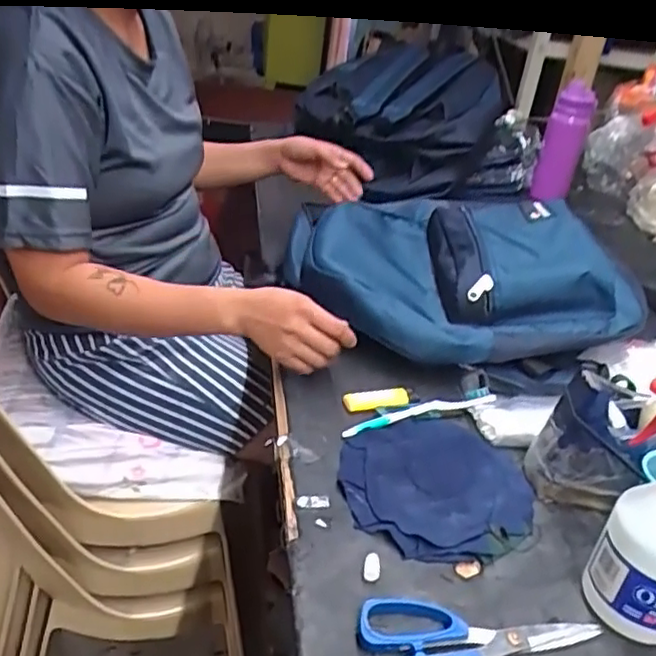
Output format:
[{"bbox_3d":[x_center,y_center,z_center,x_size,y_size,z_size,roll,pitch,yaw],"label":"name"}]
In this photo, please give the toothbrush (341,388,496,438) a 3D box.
[{"bbox_3d":[0.094,0.085,0.674,0.176,0.012,0.021,-7,34,-23],"label":"toothbrush"}]

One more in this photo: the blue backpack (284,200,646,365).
[{"bbox_3d":[0.149,-0.080,0.837,0.371,0.130,0.323,-2,32,-15],"label":"blue backpack"}]

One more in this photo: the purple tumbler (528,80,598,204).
[{"bbox_3d":[0.450,-0.352,1.262,0.073,0.208,0.071,20,33,20],"label":"purple tumbler"}]

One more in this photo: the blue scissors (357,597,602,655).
[{"bbox_3d":[0.110,0.217,0.461,0.174,0.014,0.079,-3,33,-17],"label":"blue scissors"}]

